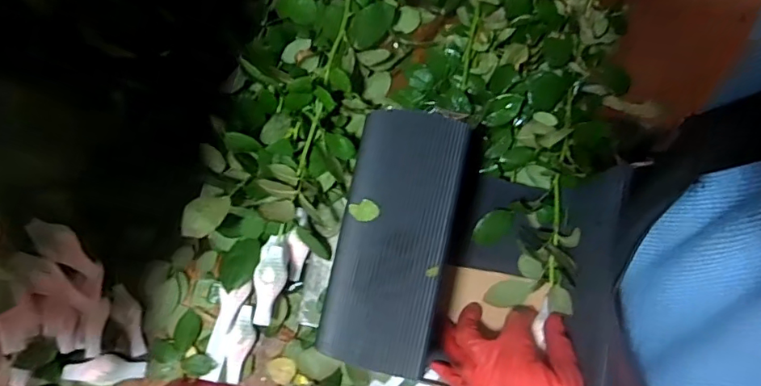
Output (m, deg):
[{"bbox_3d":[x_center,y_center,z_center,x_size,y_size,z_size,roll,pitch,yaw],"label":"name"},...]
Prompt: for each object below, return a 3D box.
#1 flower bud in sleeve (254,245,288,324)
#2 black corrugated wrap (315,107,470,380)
[{"bbox_3d":[-0.116,0.097,0.543,0.031,0.031,0.080,15,79,4],"label":"flower bud in sleeve"},{"bbox_3d":[0.012,0.034,0.421,0.089,0.026,0.206,11,80,4],"label":"black corrugated wrap"}]

